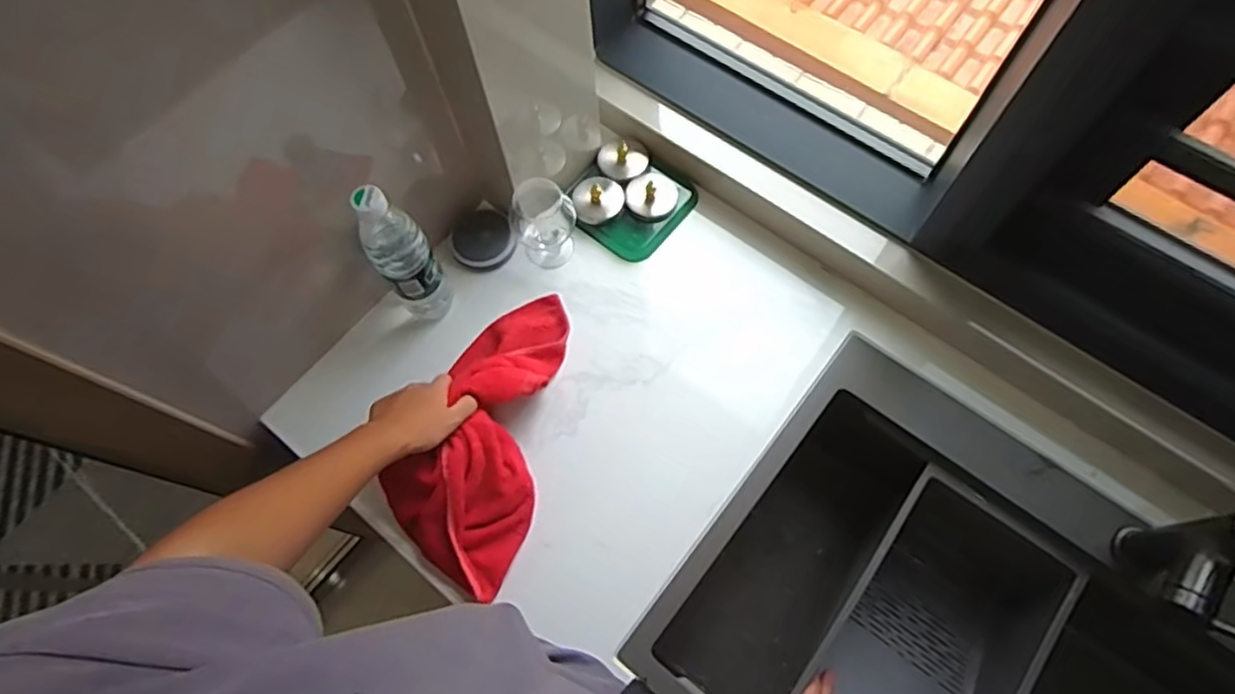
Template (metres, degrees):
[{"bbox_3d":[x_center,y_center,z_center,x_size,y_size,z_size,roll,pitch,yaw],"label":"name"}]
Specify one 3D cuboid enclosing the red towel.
[{"bbox_3d":[-0.154,0.088,0.767,0.149,0.084,0.350,13,67,8],"label":"red towel"}]

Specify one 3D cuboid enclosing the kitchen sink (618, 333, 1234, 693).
[{"bbox_3d":[0.450,0.409,0.785,0.749,0.267,0.462,34,73,15],"label":"kitchen sink"}]

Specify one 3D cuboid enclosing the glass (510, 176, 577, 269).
[{"bbox_3d":[-0.094,-0.161,0.838,0.071,0.108,0.065,-1,68,2],"label":"glass"}]

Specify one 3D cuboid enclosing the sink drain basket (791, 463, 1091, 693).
[{"bbox_3d":[0.338,0.361,0.765,0.199,0.140,0.359,35,73,15],"label":"sink drain basket"}]

